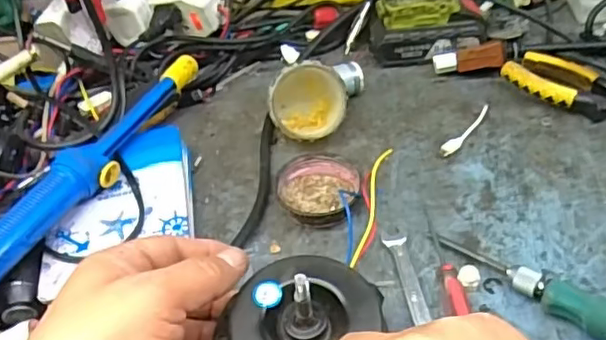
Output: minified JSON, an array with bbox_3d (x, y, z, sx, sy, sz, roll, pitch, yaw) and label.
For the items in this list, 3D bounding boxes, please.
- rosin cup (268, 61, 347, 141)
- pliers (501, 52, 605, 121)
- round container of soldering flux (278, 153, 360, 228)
[{"bbox_3d":[0.003,-0.054,0.492,0.063,0.038,0.060,0,84,3],"label":"rosin cup"},{"bbox_3d":[0.233,-0.062,0.506,0.133,0.022,0.046,26,52,29],"label":"pliers"},{"bbox_3d":[0.010,0.015,0.451,0.057,0.019,0.057,-3,44,3],"label":"round container of soldering flux"}]

